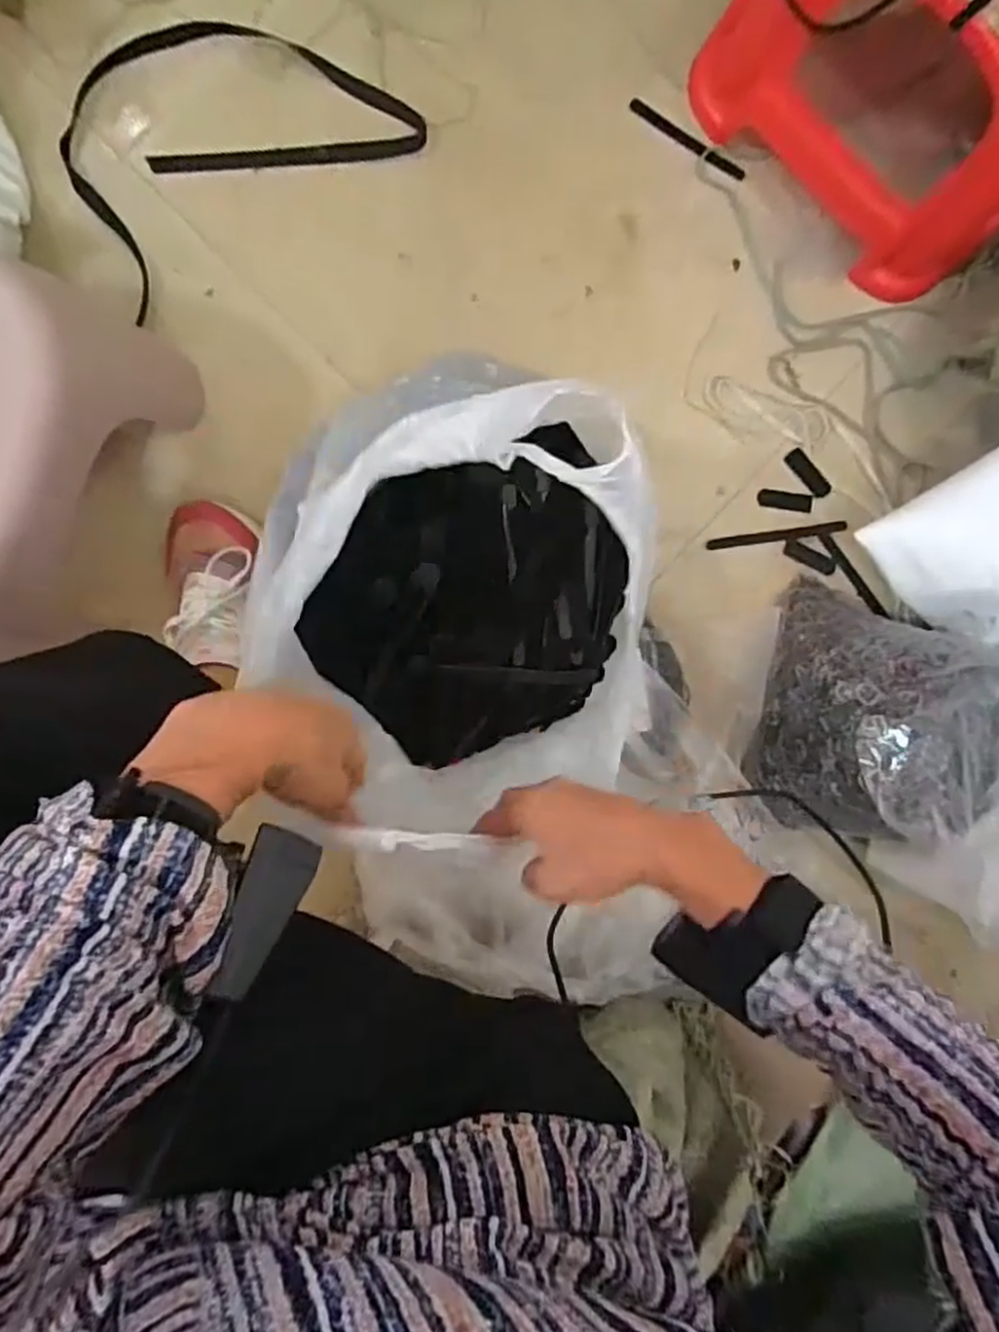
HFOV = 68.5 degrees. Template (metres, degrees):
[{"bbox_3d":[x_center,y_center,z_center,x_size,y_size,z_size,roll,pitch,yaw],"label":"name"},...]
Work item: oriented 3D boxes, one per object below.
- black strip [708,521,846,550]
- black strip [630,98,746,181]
[{"bbox_3d":[0.270,-0.127,0.715,0.137,0.012,0.011,-9,95,-8],"label":"black strip"},{"bbox_3d":[0.177,-0.493,0.688,0.124,0.009,0.012,30,89,-9],"label":"black strip"}]

